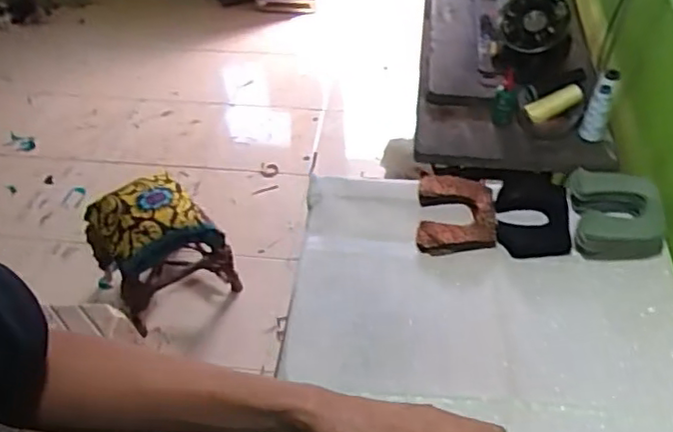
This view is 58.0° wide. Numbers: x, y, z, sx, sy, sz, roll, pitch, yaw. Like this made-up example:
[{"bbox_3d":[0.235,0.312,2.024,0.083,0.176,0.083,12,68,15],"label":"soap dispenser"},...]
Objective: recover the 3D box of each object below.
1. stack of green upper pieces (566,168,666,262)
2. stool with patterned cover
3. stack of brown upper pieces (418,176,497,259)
[{"bbox_3d":[0.465,-0.002,1.021,0.135,0.070,0.151,2,47,5],"label":"stack of green upper pieces"},{"bbox_3d":[-0.513,0.091,1.774,0.328,0.352,0.330,-29,52,-22],"label":"stool with patterned cover"},{"bbox_3d":[0.210,-0.002,1.063,0.129,0.034,0.168,4,47,6],"label":"stack of brown upper pieces"}]

